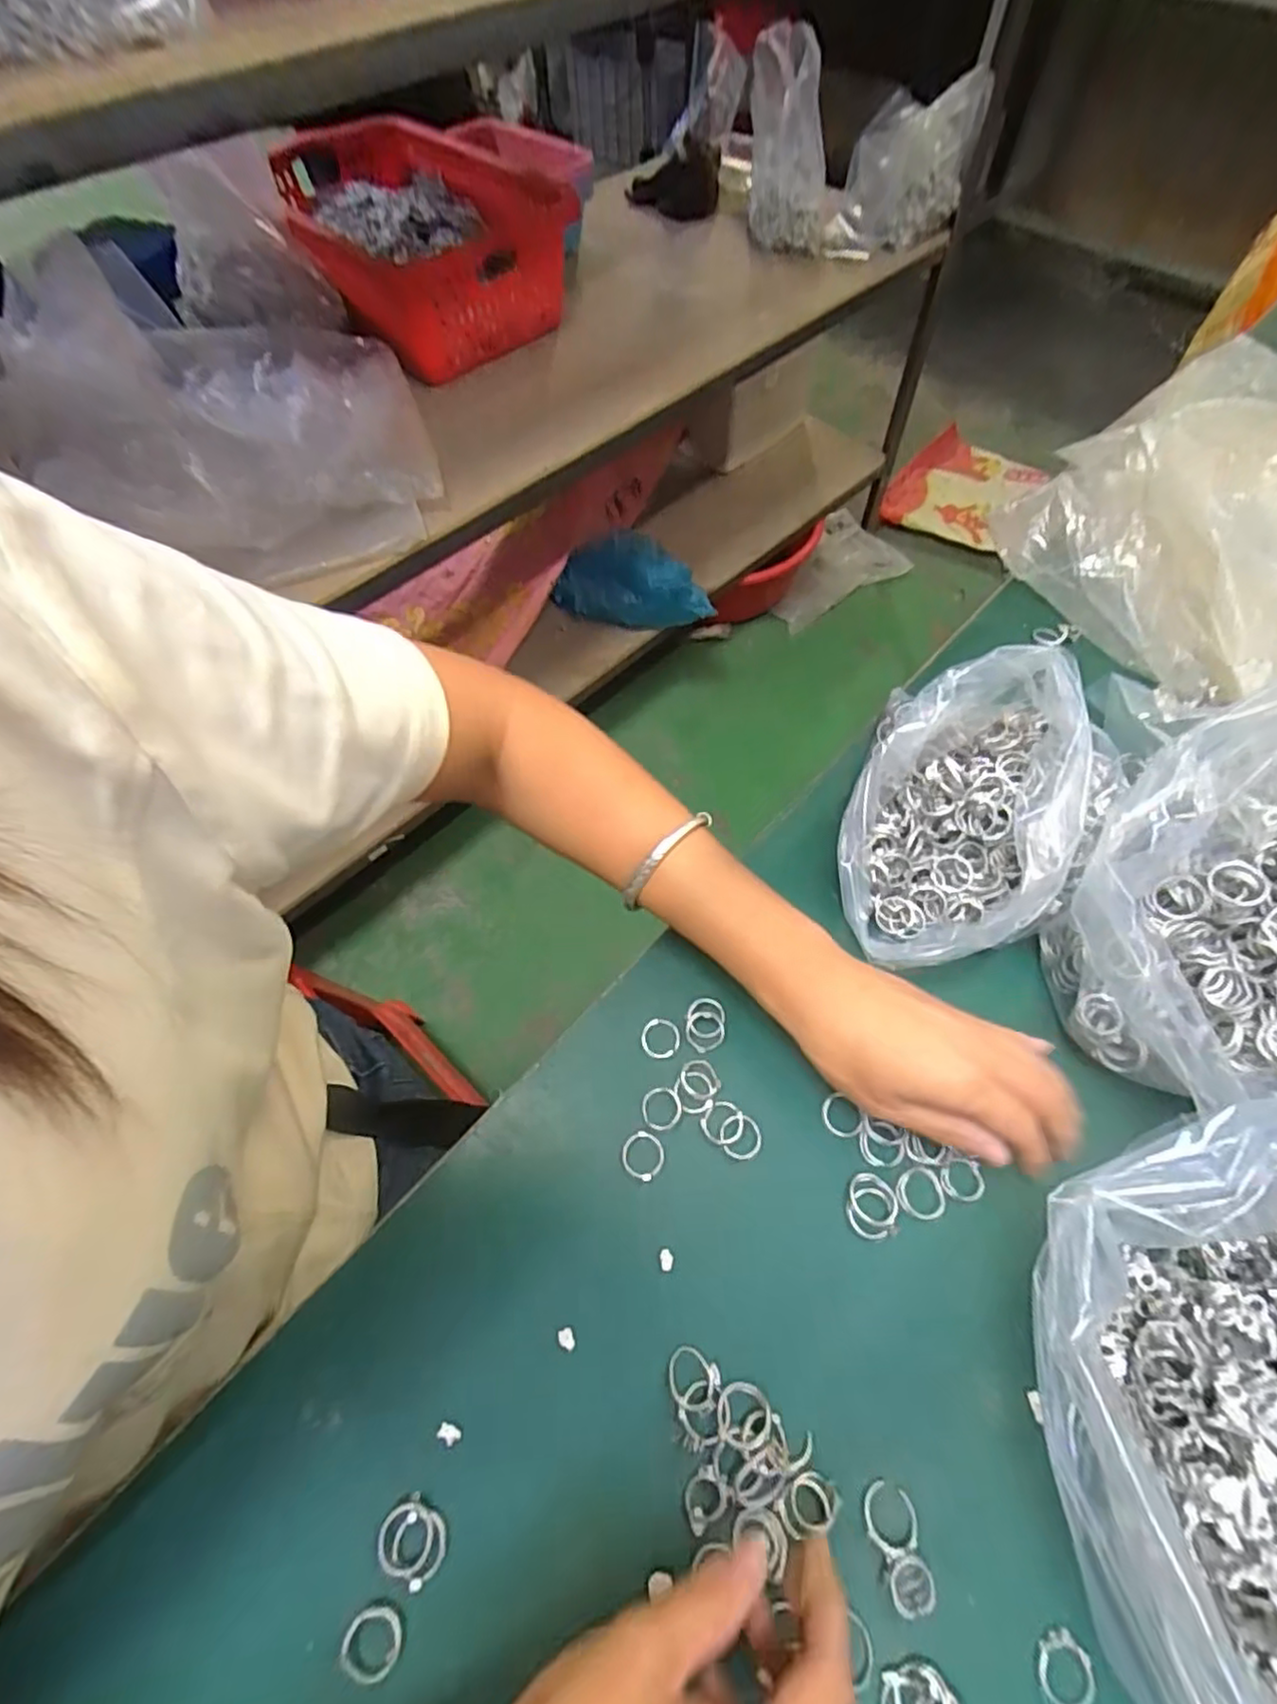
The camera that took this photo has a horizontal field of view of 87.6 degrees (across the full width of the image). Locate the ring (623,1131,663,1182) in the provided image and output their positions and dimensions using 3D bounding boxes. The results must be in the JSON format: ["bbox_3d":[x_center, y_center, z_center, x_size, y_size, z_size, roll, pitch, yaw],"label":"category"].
[{"bbox_3d":[0.002,0.150,0.331,0.021,0.004,0.020,-1,61,1],"label":"ring"}]

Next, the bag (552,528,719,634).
[{"bbox_3d":[-0.015,-0.467,1.148,0.282,0.128,0.091,7,62,5],"label":"bag"}]

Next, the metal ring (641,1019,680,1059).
[{"bbox_3d":[0.012,0.100,0.358,0.020,0.004,0.021,-1,61,1],"label":"metal ring"}]

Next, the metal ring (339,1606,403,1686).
[{"bbox_3d":[-0.101,0.298,0.249,0.021,0.005,0.021,-1,61,1],"label":"metal ring"}]

